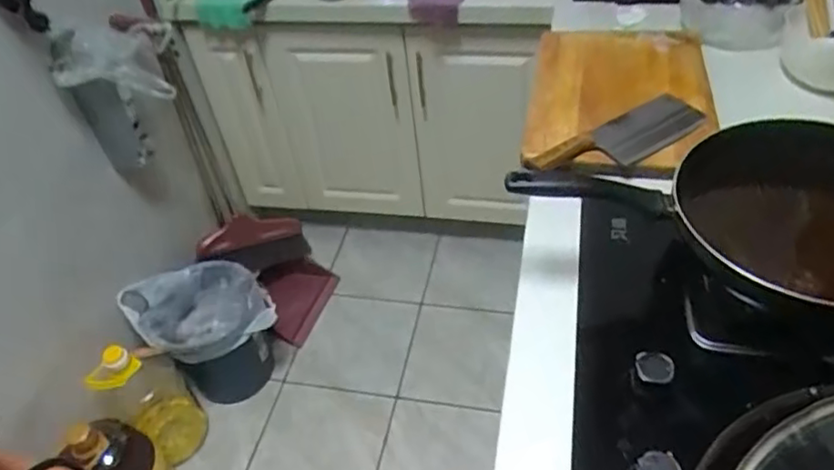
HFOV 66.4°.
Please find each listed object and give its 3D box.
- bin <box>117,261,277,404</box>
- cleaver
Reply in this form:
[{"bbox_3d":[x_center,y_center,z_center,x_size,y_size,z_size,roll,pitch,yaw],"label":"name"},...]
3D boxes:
[{"bbox_3d":[-0.489,0.254,1.554,0.288,0.324,0.226,-25,47,-17],"label":"bin"},{"bbox_3d":[0.299,-0.144,0.936,0.268,0.028,0.093,-25,47,-17],"label":"cleaver"}]

